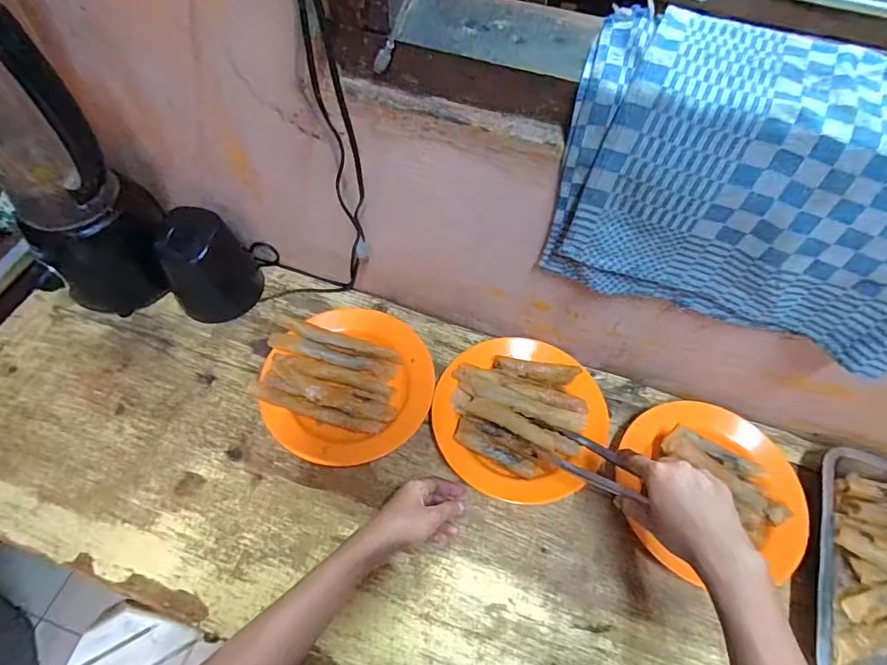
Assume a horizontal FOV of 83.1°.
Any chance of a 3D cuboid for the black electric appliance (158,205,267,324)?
[{"bbox_3d":[-0.307,-0.088,0.656,0.108,0.137,0.085,-31,66,-19],"label":"black electric appliance"}]

